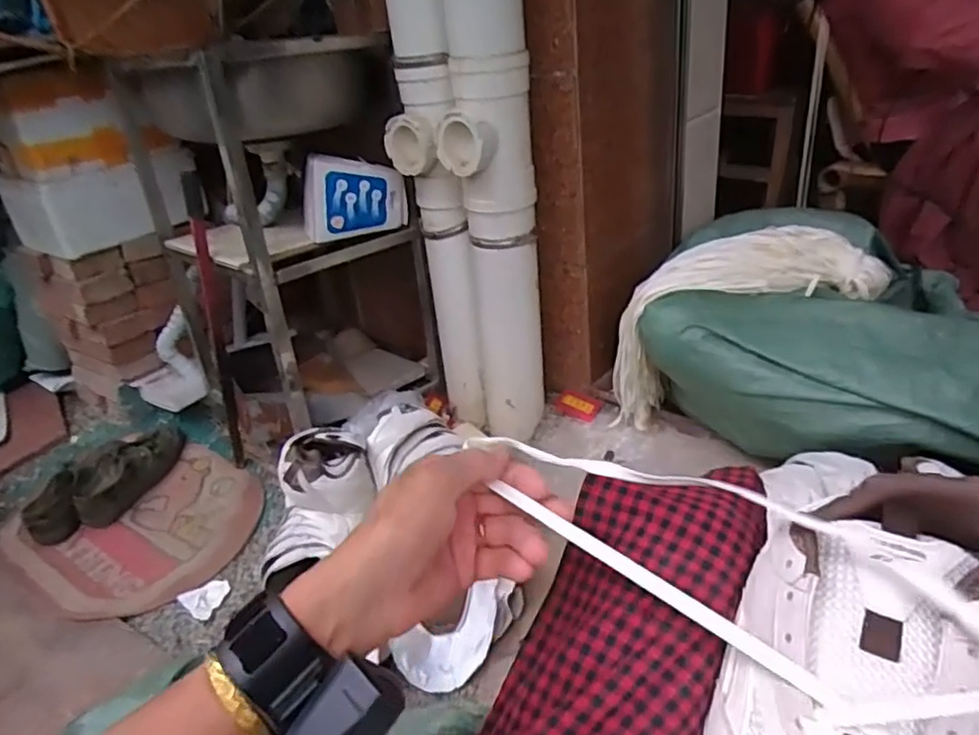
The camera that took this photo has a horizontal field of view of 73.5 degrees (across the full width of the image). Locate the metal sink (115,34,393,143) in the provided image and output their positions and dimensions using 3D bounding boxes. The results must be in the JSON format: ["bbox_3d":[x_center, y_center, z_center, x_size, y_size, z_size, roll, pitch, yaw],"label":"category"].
[{"bbox_3d":[-0.393,-0.477,1.121,0.367,0.137,0.385,22,42,40],"label":"metal sink"}]

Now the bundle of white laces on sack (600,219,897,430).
[{"bbox_3d":[0.412,-0.053,1.060,0.409,0.309,0.122,-9,31,-3],"label":"bundle of white laces on sack"}]

